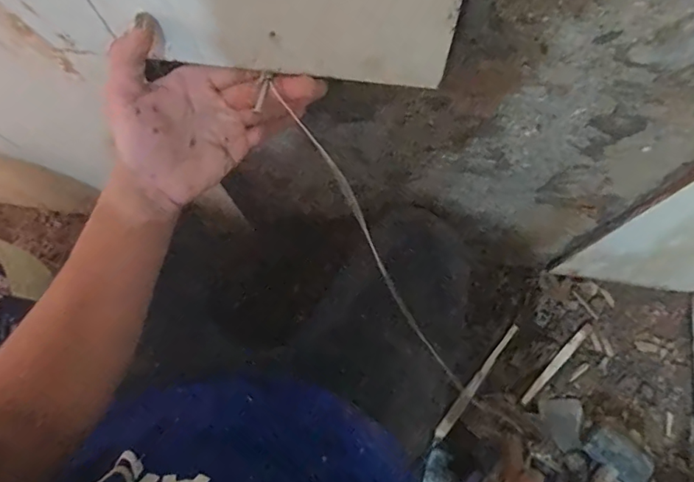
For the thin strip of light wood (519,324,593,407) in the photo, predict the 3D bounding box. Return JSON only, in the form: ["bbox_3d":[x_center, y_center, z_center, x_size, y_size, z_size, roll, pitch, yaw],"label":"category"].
[{"bbox_3d":[0.340,0.195,0.810,0.176,0.004,0.016,-43,77,-10],"label":"thin strip of light wood"}]

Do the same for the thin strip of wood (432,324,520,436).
[{"bbox_3d":[0.211,0.224,0.805,0.018,0.008,0.214,38,78,11],"label":"thin strip of wood"}]

